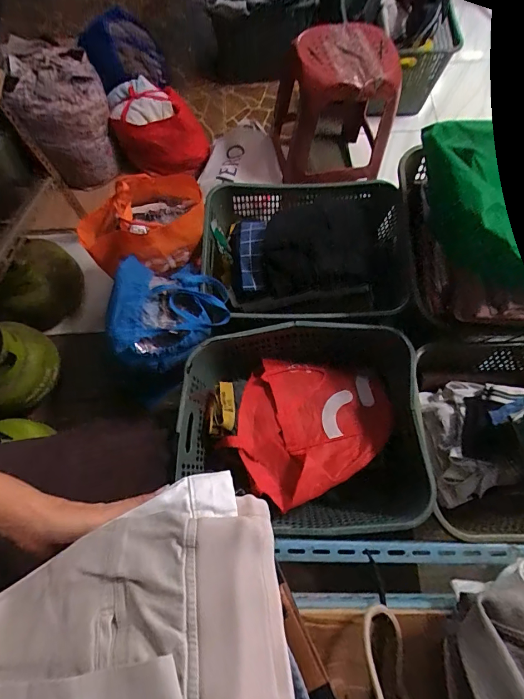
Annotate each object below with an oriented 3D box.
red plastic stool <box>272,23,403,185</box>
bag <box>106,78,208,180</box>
[{"bbox_3d":[0.248,-0.844,1.360,0.390,0.373,0.354,-4,71,1],"label":"red plastic stool"},{"bbox_3d":[-0.387,-0.839,1.521,0.321,0.244,0.230,-11,71,-2],"label":"bag"}]

